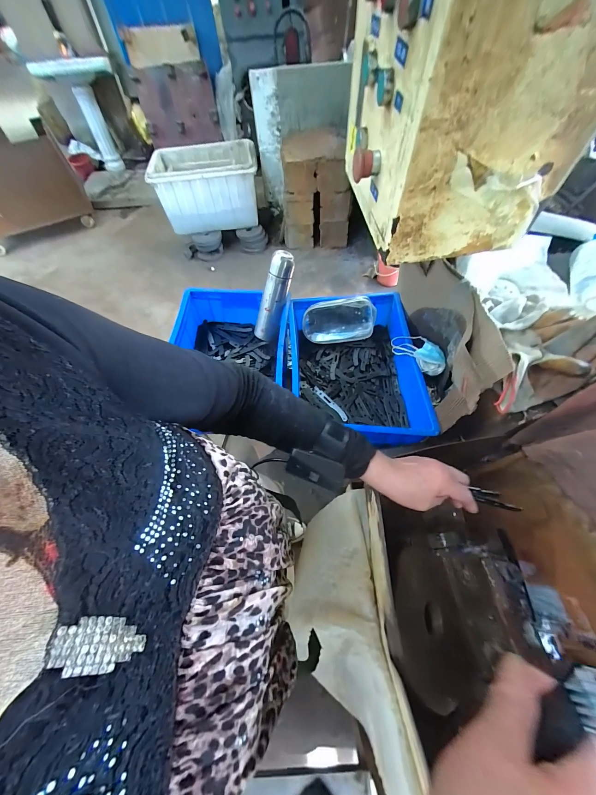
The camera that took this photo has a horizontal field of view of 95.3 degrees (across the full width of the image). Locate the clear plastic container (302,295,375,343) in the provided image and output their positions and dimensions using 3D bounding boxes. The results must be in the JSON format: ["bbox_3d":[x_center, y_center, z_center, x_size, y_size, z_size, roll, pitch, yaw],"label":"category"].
[{"bbox_3d":[0.116,-0.219,0.774,0.196,0.113,0.049,-5,23,13],"label":"clear plastic container"}]

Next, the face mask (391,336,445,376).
[{"bbox_3d":[0.280,-0.107,0.632,0.053,0.048,0.132,-40,69,-17],"label":"face mask"}]

